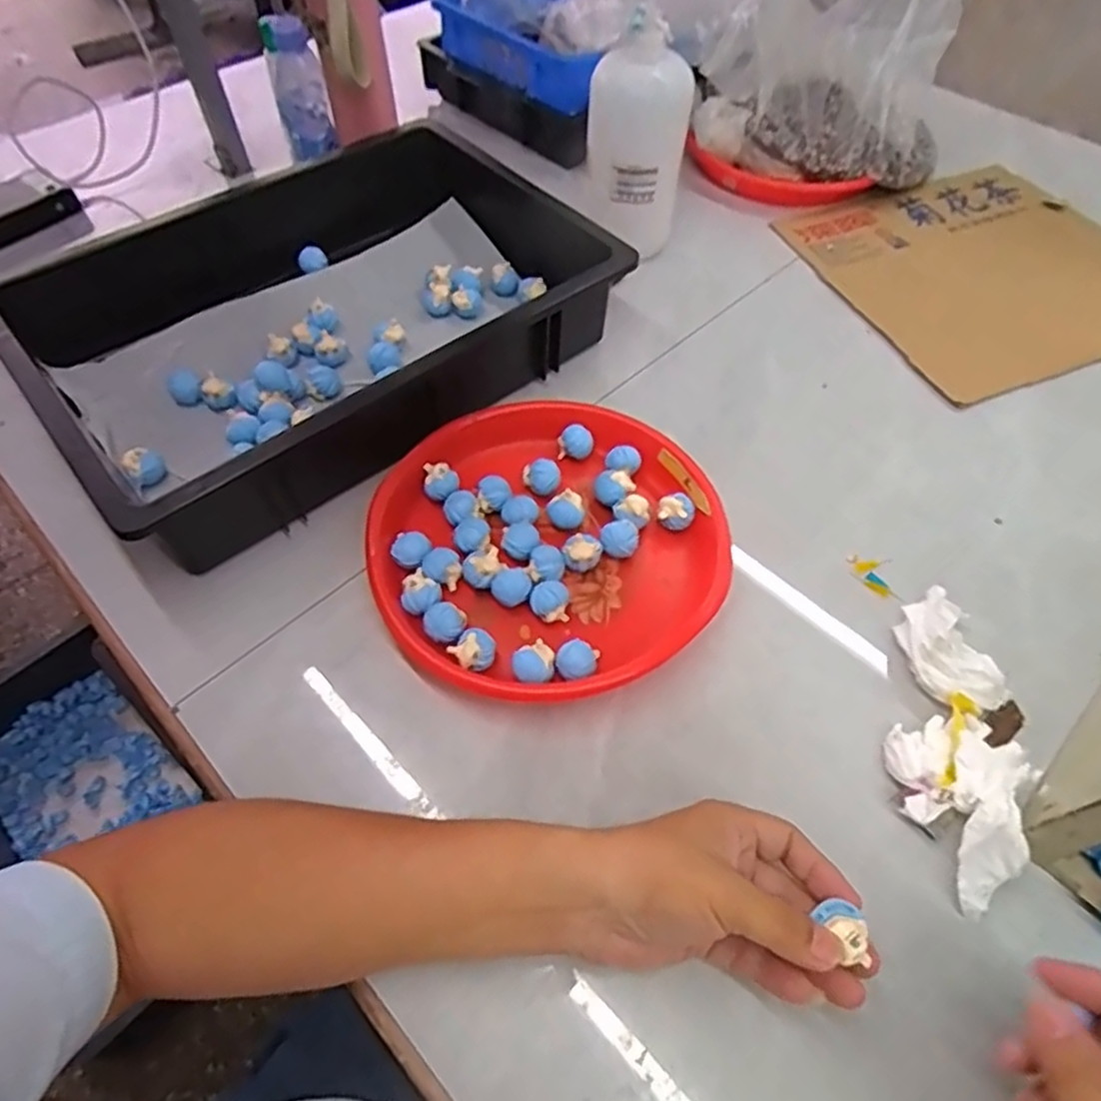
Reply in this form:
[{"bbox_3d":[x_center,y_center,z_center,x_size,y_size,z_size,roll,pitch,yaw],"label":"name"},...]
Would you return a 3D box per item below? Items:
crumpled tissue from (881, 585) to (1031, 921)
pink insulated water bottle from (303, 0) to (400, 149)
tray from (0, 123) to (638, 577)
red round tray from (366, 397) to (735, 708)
[{"bbox_3d":[0.258,0.115,0.438,0.079,0.032,0.198,14,57,11],"label":"crumpled tissue"},{"bbox_3d":[-0.192,-0.484,0.680,0.069,0.225,0.067,-17,57,-10],"label":"pink insulated water bottle"},{"bbox_3d":[-0.189,-0.211,0.614,0.464,0.102,0.313,-37,63,-22],"label":"tray"},{"bbox_3d":[-0.002,-0.008,0.519,0.246,0.033,0.251,0,55,1],"label":"red round tray"}]

